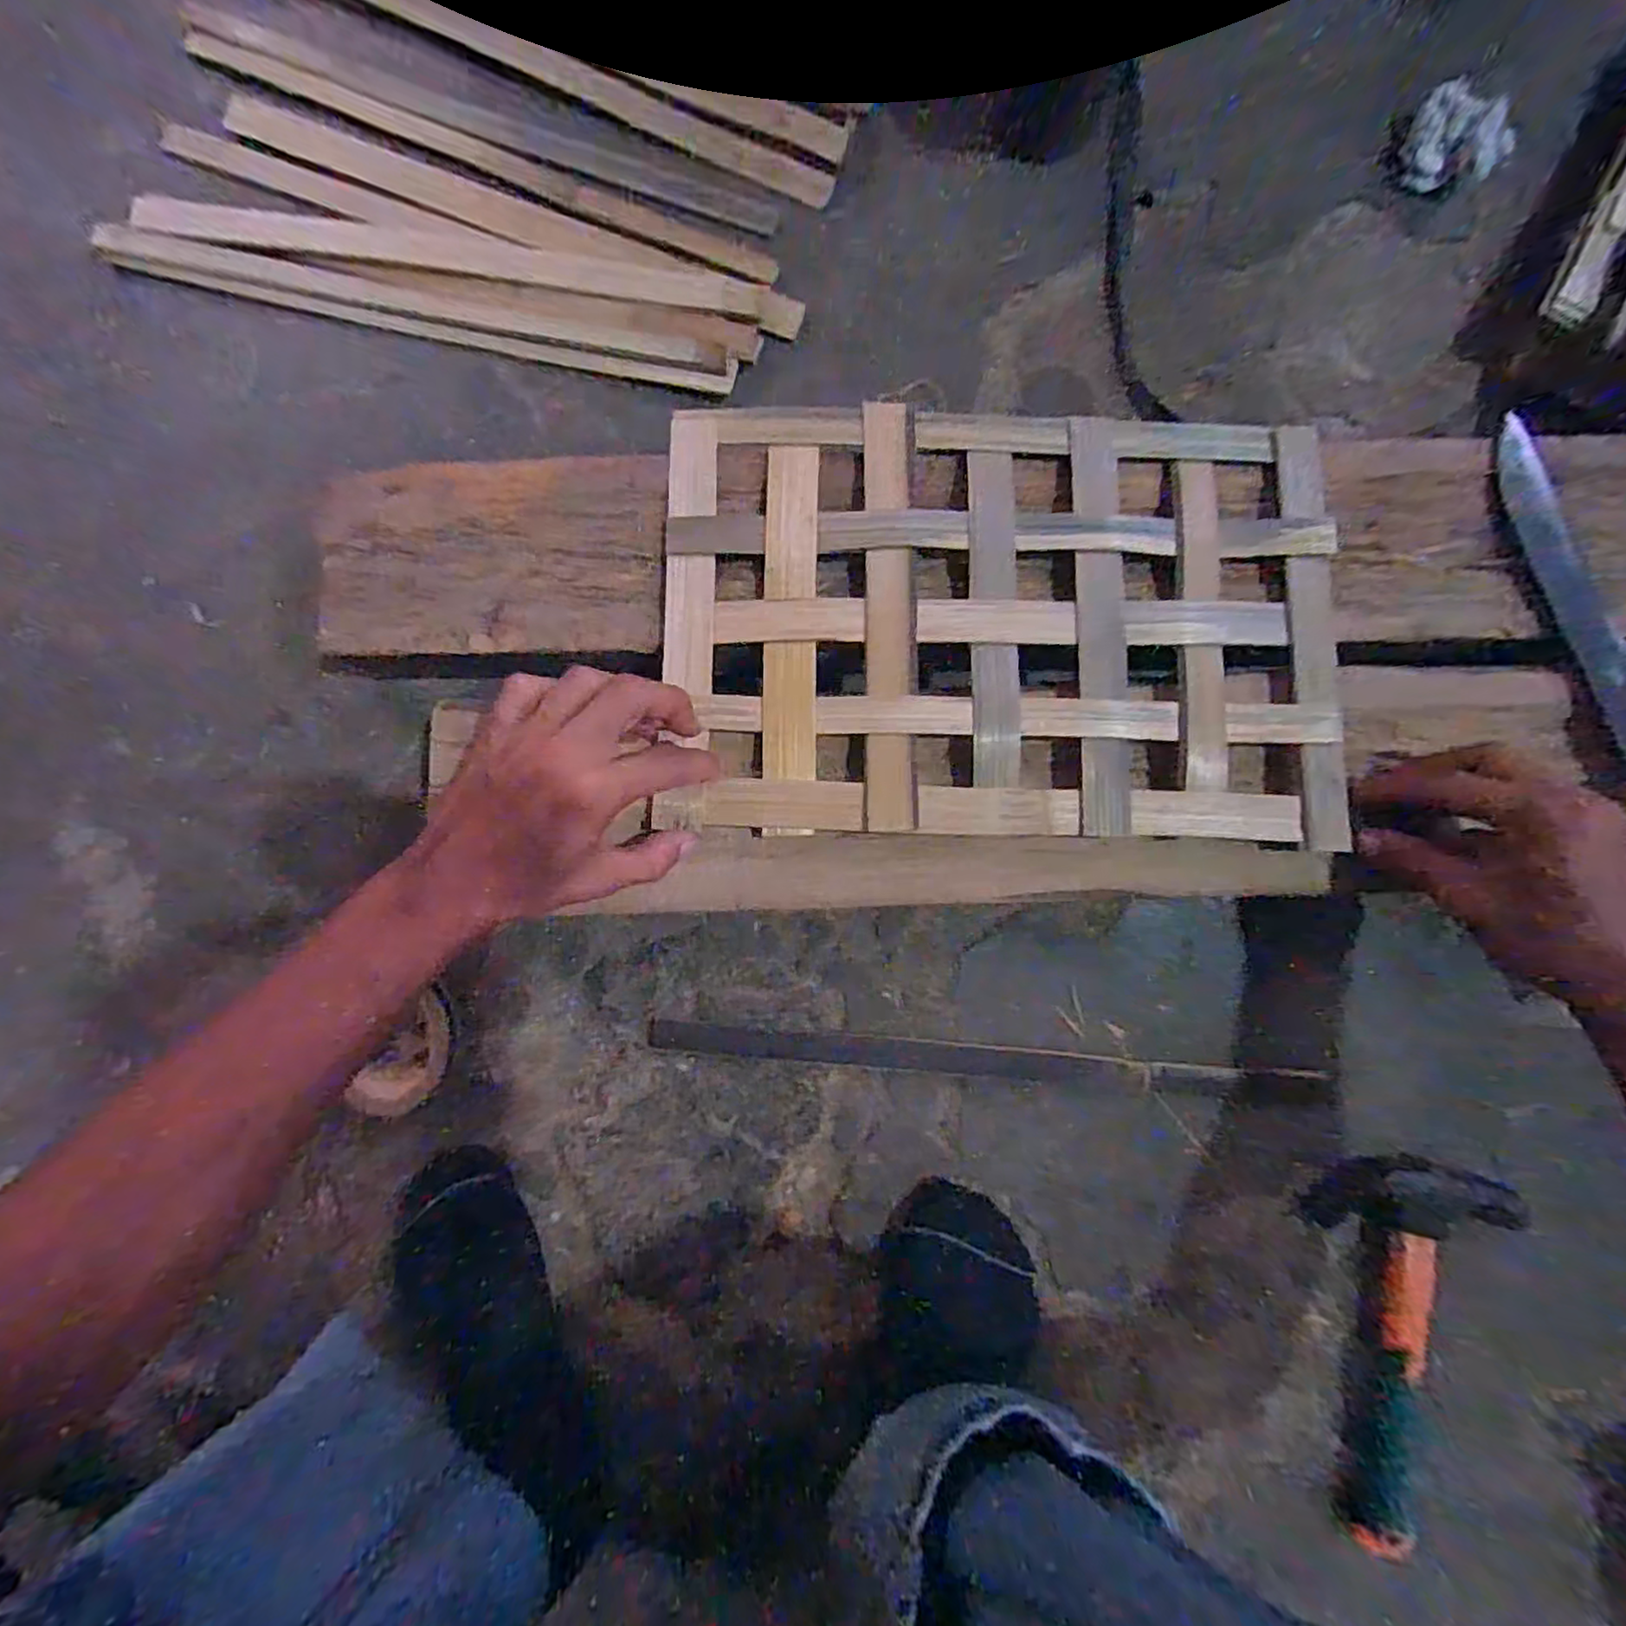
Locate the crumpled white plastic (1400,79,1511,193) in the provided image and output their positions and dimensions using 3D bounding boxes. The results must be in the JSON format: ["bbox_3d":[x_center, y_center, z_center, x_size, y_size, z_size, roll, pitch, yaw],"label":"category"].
[{"bbox_3d":[0.381,-0.402,0.407,0.043,0.022,0.055,0,90,1],"label":"crumpled white plastic"}]

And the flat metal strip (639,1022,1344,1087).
[{"bbox_3d":[0.104,0.152,0.422,0.402,0.007,0.019,5,90,1],"label":"flat metal strip"}]

